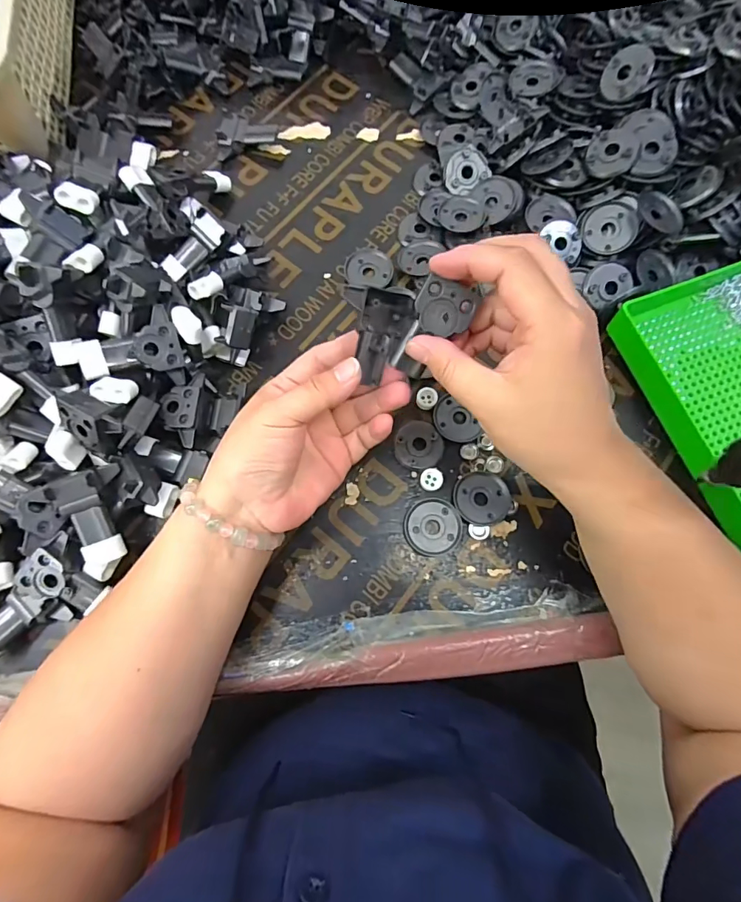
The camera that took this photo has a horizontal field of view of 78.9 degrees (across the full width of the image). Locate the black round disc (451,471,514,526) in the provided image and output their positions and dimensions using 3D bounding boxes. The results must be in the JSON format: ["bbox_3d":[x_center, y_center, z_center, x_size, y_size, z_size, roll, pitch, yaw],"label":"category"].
[{"bbox_3d":[0.088,0.037,0.350,0.045,0.006,0.041,0,75,0],"label":"black round disc"}]

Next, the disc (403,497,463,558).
[{"bbox_3d":[0.048,0.059,0.349,0.043,0.006,0.044,0,75,0],"label":"disc"}]

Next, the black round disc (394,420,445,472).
[{"bbox_3d":[0.040,-0.005,0.365,0.039,0.004,0.039,0,75,0],"label":"black round disc"}]

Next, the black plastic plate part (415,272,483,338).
[{"bbox_3d":[0.041,-0.078,0.250,0.031,0.004,0.029,15,116,-5],"label":"black plastic plate part"}]

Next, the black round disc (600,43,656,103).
[{"bbox_3d":[0.226,-0.332,0.396,0.040,0.007,0.042,6,100,37],"label":"black round disc"}]

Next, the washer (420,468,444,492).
[{"bbox_3d":[0.049,0.023,0.358,0.018,0.004,0.018,0,75,0],"label":"washer"}]

